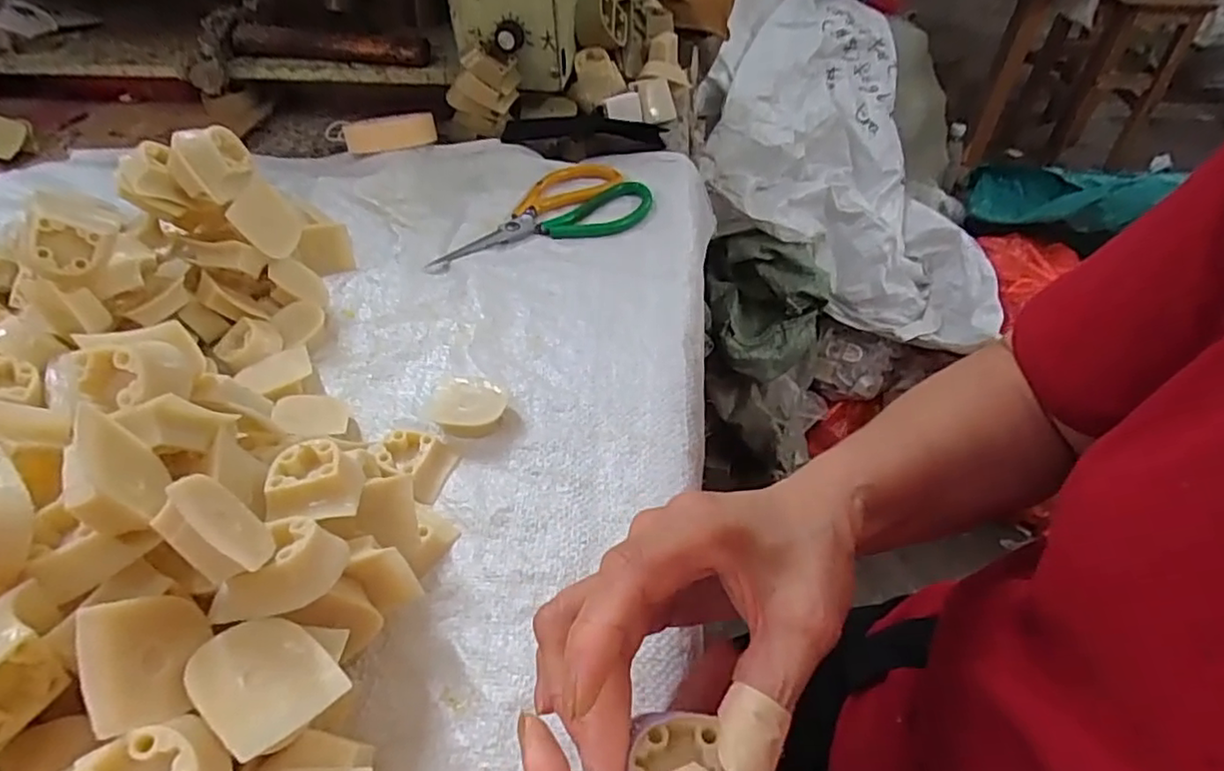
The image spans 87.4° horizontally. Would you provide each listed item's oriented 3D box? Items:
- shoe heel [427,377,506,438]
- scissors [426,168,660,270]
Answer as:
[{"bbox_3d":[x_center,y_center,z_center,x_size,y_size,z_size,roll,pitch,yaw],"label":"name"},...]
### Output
[{"bbox_3d":[-0.085,0.014,0.383,0.045,0.021,0.035,7,47,6],"label":"shoe heel"},{"bbox_3d":[-0.064,-0.146,0.540,0.195,0.008,0.101,-20,50,-18],"label":"scissors"}]

